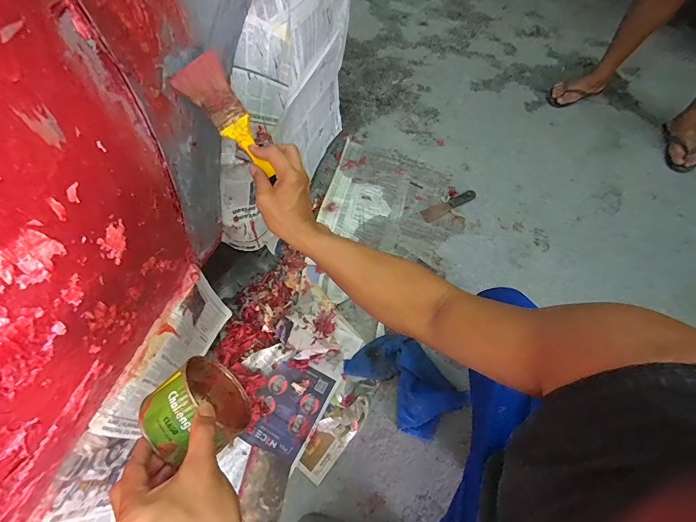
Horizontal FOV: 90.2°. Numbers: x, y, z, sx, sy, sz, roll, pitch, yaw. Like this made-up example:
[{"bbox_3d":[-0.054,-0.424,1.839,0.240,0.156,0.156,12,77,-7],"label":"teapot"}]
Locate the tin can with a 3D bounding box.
[{"bbox_3d":[-0.166,0.167,0.395,0.062,0.111,0.100,-38,89,4],"label":"tin can"}]

